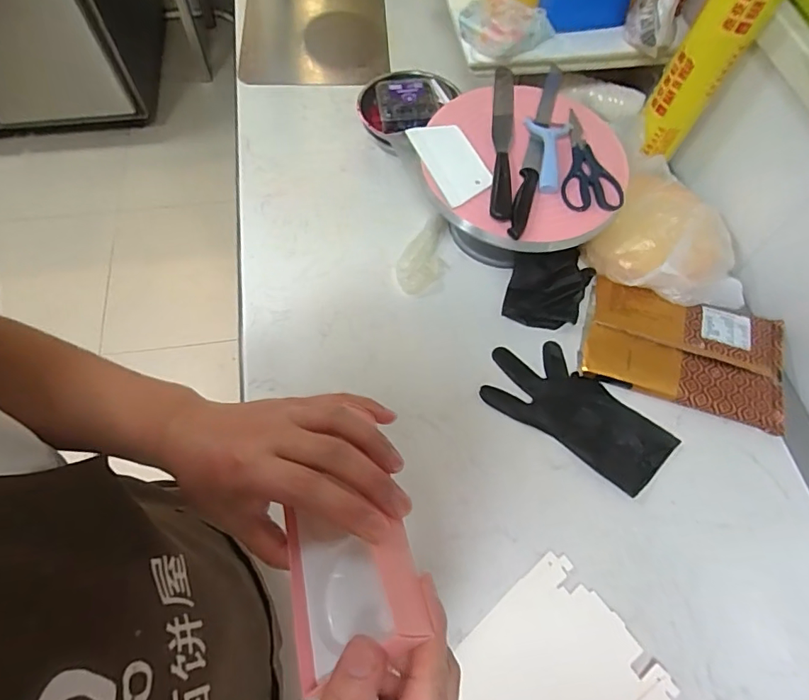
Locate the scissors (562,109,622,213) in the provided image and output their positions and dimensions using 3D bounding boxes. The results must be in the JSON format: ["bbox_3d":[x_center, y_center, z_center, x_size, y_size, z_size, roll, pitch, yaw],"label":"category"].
[{"bbox_3d":[0.267,-0.273,0.703,0.077,0.019,0.189,10,64,3],"label":"scissors"}]

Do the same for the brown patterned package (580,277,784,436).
[{"bbox_3d":[0.403,-0.002,0.710,0.280,0.031,0.172,16,65,6],"label":"brown patterned package"}]

